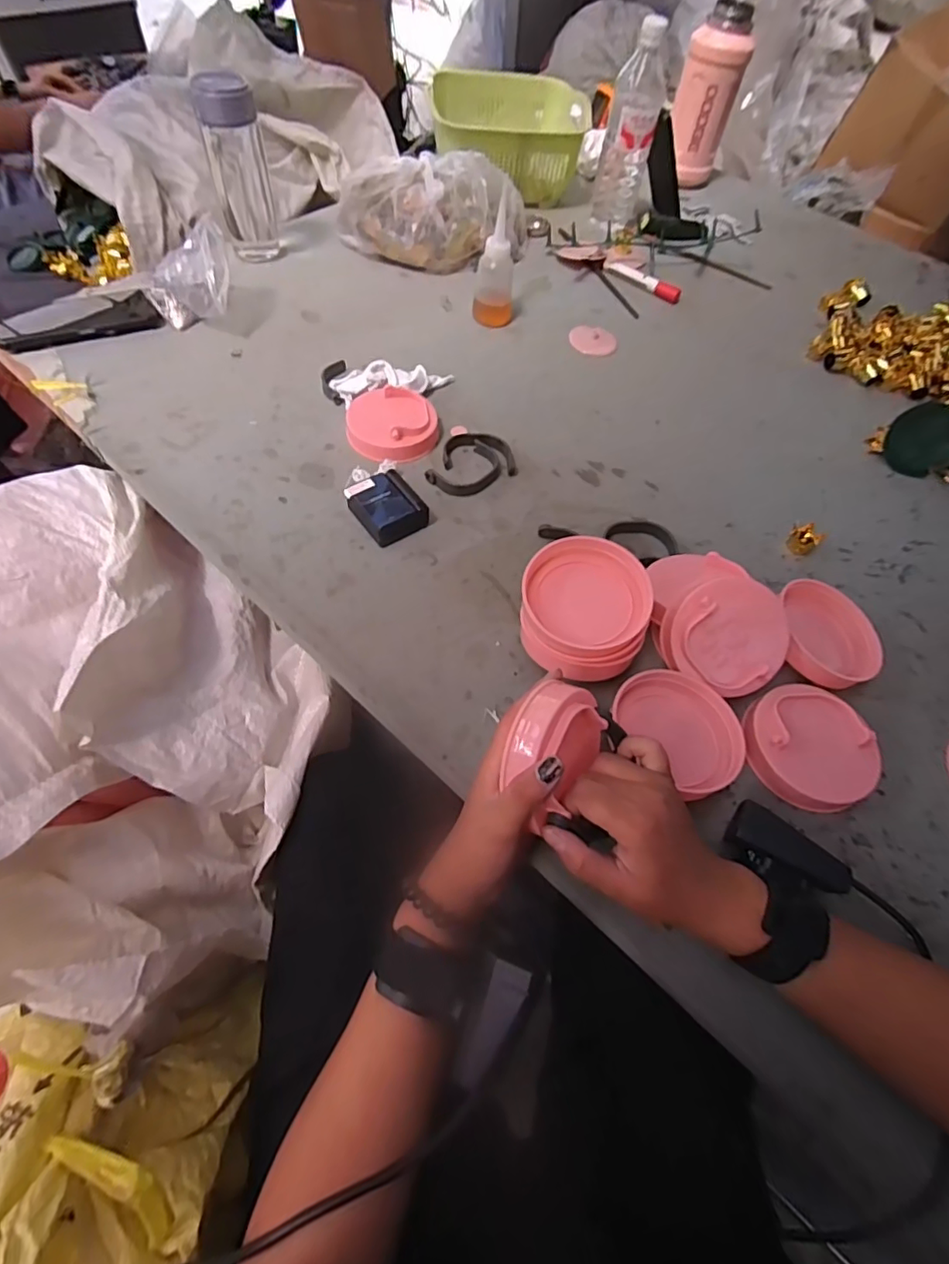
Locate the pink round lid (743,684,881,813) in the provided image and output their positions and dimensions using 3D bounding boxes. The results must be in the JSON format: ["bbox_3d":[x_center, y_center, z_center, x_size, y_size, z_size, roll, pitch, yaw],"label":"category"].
[{"bbox_3d":[0.257,0.086,0.422,0.088,0.021,0.092,1,69,-4],"label":"pink round lid"}]

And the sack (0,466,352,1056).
[{"bbox_3d":[-0.321,0.073,0.488,0.311,0.255,0.455,-34,67,-23],"label":"sack"}]

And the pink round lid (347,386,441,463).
[{"bbox_3d":[-0.086,-0.220,0.586,0.093,0.028,0.094,2,58,-3],"label":"pink round lid"}]

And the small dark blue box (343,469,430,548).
[{"bbox_3d":[-0.082,-0.118,0.523,0.055,0.030,0.060,-34,67,-23],"label":"small dark blue box"}]

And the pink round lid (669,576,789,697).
[{"bbox_3d":[0.205,0.003,0.440,0.092,0.015,0.089,0,90,-7],"label":"pink round lid"}]

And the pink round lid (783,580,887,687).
[{"bbox_3d":[0.300,0.001,0.474,0.089,0.020,0.098,38,56,9],"label":"pink round lid"}]

